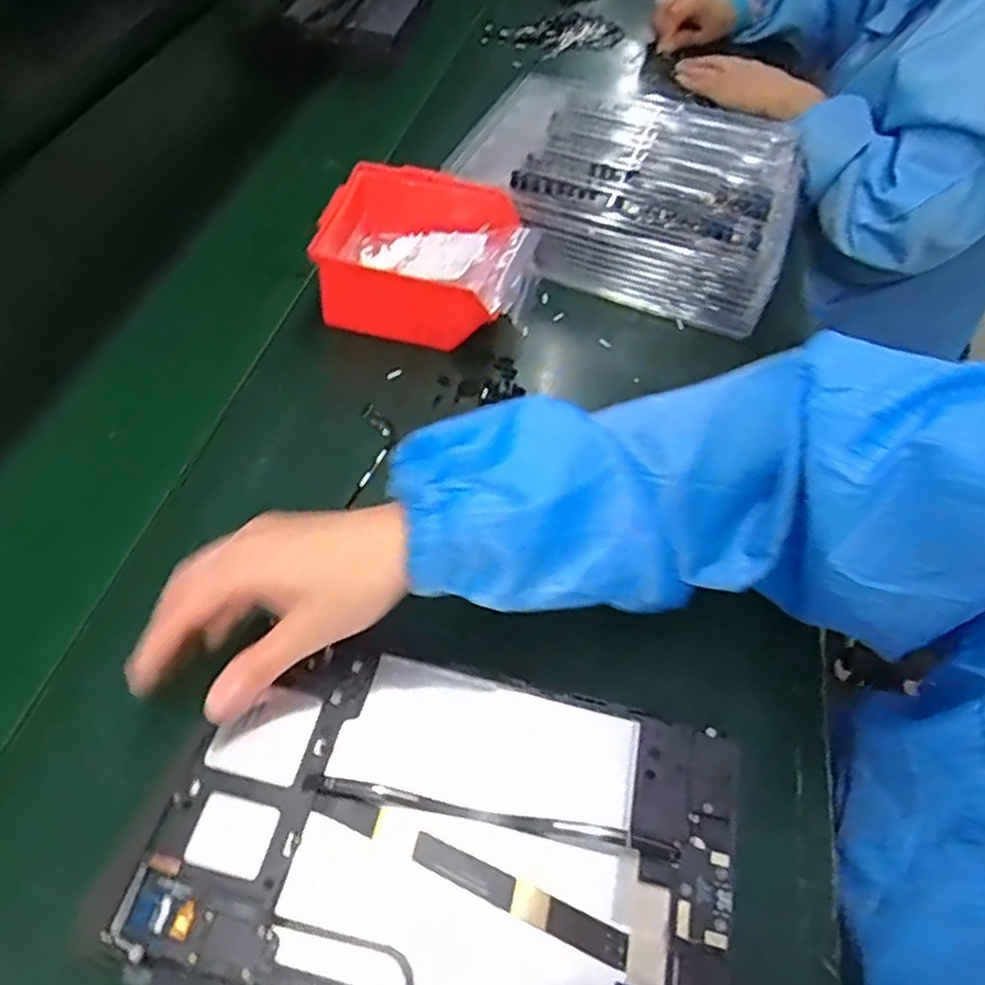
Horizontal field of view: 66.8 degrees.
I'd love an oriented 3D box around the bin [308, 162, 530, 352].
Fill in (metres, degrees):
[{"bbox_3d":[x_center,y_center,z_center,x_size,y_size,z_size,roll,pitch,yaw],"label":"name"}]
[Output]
[{"bbox_3d":[-0.051,-0.173,0.561,0.139,0.069,0.120,10,52,2],"label":"bin"}]

